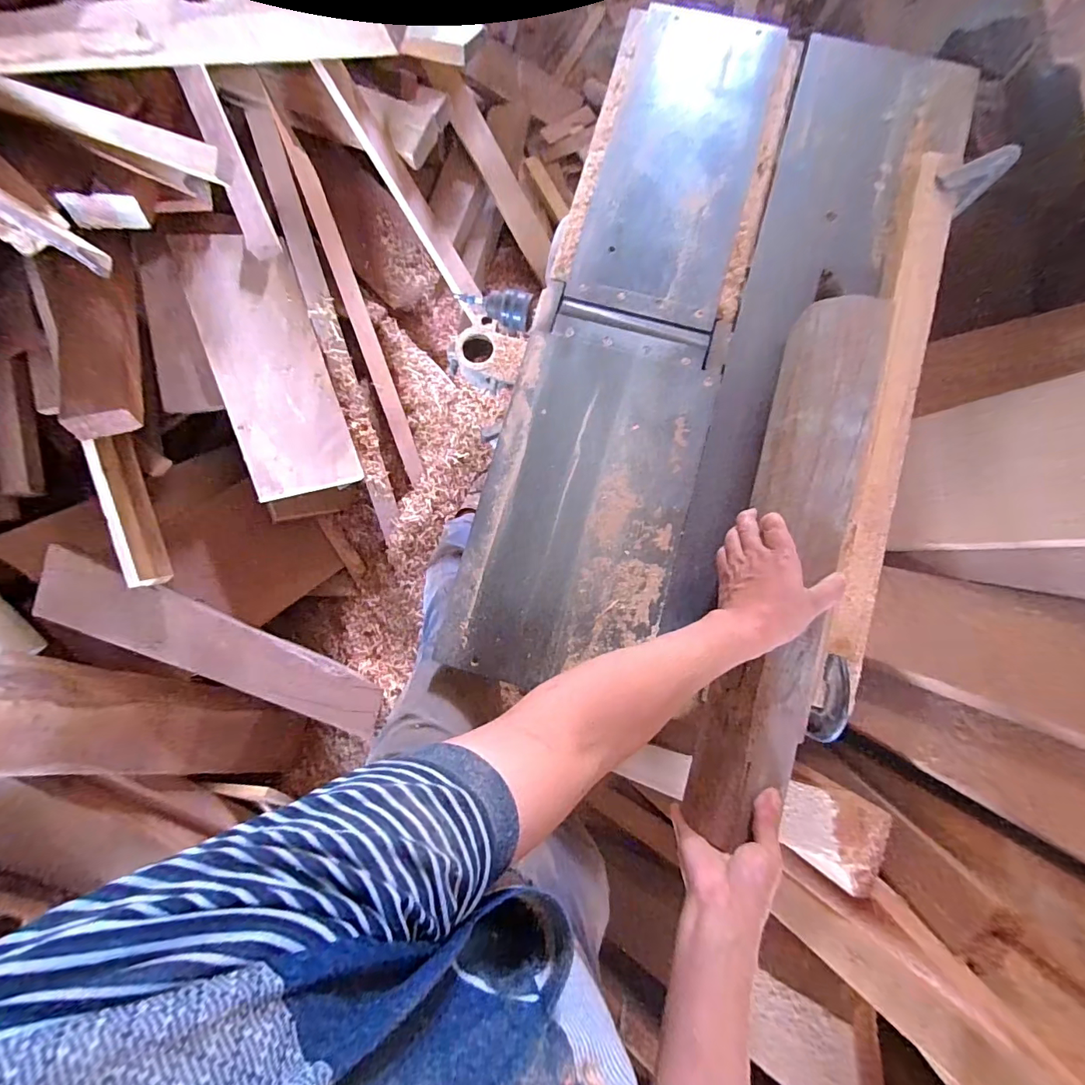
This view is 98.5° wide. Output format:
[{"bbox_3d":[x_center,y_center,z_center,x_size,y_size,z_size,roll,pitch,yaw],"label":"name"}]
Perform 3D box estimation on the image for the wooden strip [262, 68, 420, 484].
[{"bbox_3d":[-0.420,-0.521,1.057,0.043,0.024,0.796,-17,107,0],"label":"wooden strip"}]

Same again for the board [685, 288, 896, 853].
[{"bbox_3d":[0.276,0.018,0.527,0.086,0.082,0.597,15,85,4],"label":"board"}]

